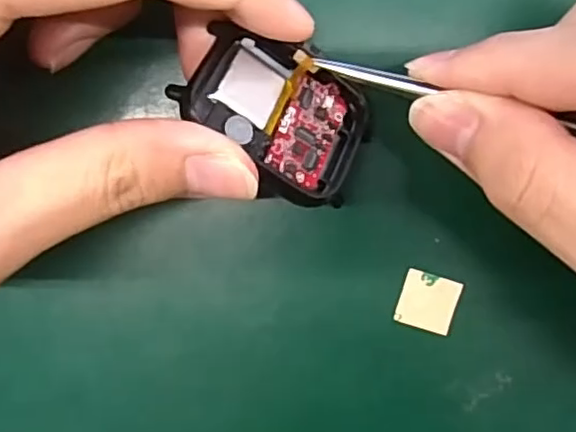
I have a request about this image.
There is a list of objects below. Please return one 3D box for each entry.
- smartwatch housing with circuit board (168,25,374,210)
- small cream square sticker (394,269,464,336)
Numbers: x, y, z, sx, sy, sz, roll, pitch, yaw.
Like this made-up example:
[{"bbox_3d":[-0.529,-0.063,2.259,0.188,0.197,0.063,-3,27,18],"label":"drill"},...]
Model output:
[{"bbox_3d":[-0.002,-0.025,0.155,0.045,0.009,0.040,38,61,-14],"label":"smartwatch housing with circuit board"},{"bbox_3d":[0.039,0.024,0.171,0.015,0.004,0.015,16,94,1],"label":"small cream square sticker"}]

